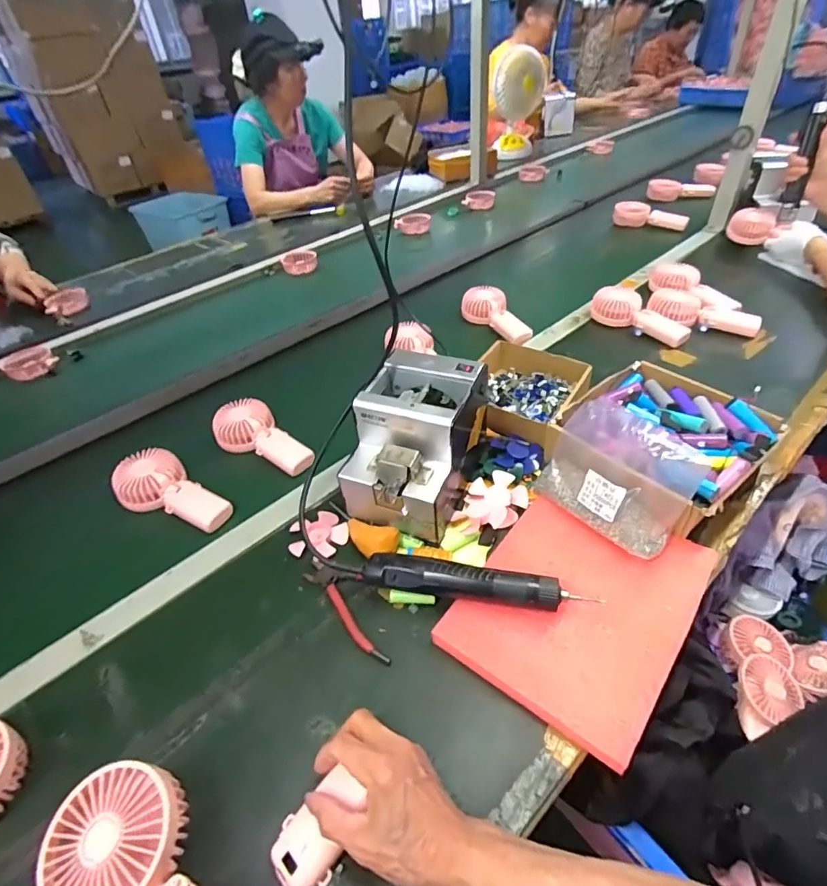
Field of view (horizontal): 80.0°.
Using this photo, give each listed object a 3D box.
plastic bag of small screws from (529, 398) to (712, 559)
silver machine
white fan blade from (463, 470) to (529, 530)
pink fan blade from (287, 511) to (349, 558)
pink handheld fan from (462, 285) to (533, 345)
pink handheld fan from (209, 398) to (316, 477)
[{"bbox_3d":[0.222,0.036,0.549,0.074,0.125,0.161,-30,46,-24],"label":"plastic bag of small screws"},{"bbox_3d":[0.001,-0.001,0.614,0.127,0.143,0.175,13,45,22],"label":"silver machine"},{"bbox_3d":[0.104,0.070,0.620,0.078,0.016,0.076,-4,41,4],"label":"white fan blade"},{"bbox_3d":[-0.120,0.110,0.607,0.074,0.018,0.071,3,42,12],"label":"pink fan blade"},{"bbox_3d":[0.168,-0.252,0.951,0.068,0.054,0.165,-27,45,-21],"label":"pink handheld fan"},{"bbox_3d":[-0.227,-0.008,0.739,0.184,0.047,0.085,25,50,31],"label":"pink handheld fan"}]

